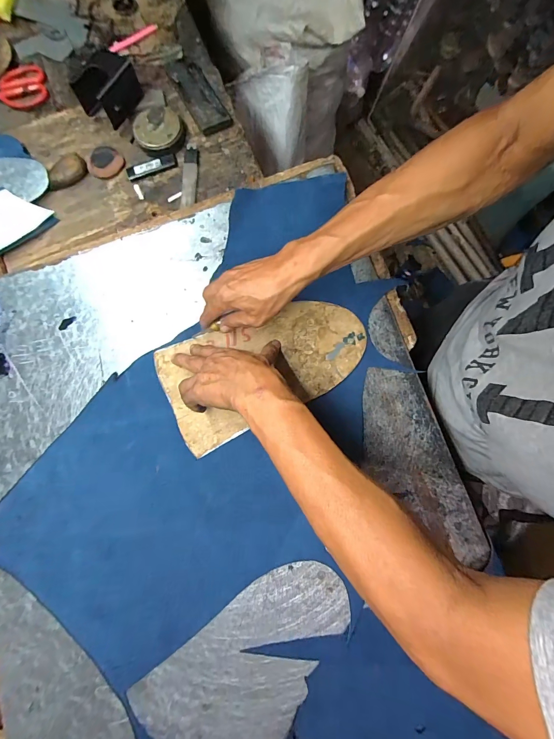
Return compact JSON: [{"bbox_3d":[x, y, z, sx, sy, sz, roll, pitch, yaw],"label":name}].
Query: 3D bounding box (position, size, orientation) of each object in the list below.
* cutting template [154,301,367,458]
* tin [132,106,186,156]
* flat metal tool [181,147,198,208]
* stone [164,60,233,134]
[{"bbox_3d":[-0.018,-0.011,0.443,0.280,0.007,0.150,-25,81,-3],"label":"cutting template"},{"bbox_3d":[-0.191,-0.389,0.514,0.079,0.026,0.091,-20,81,-6],"label":"tin"},{"bbox_3d":[-0.140,-0.309,0.510,0.024,0.009,0.117,-1,80,-3],"label":"flat metal tool"},{"bbox_3d":[-0.133,-0.463,0.537,0.052,0.016,0.152,-28,82,-8],"label":"stone"}]

